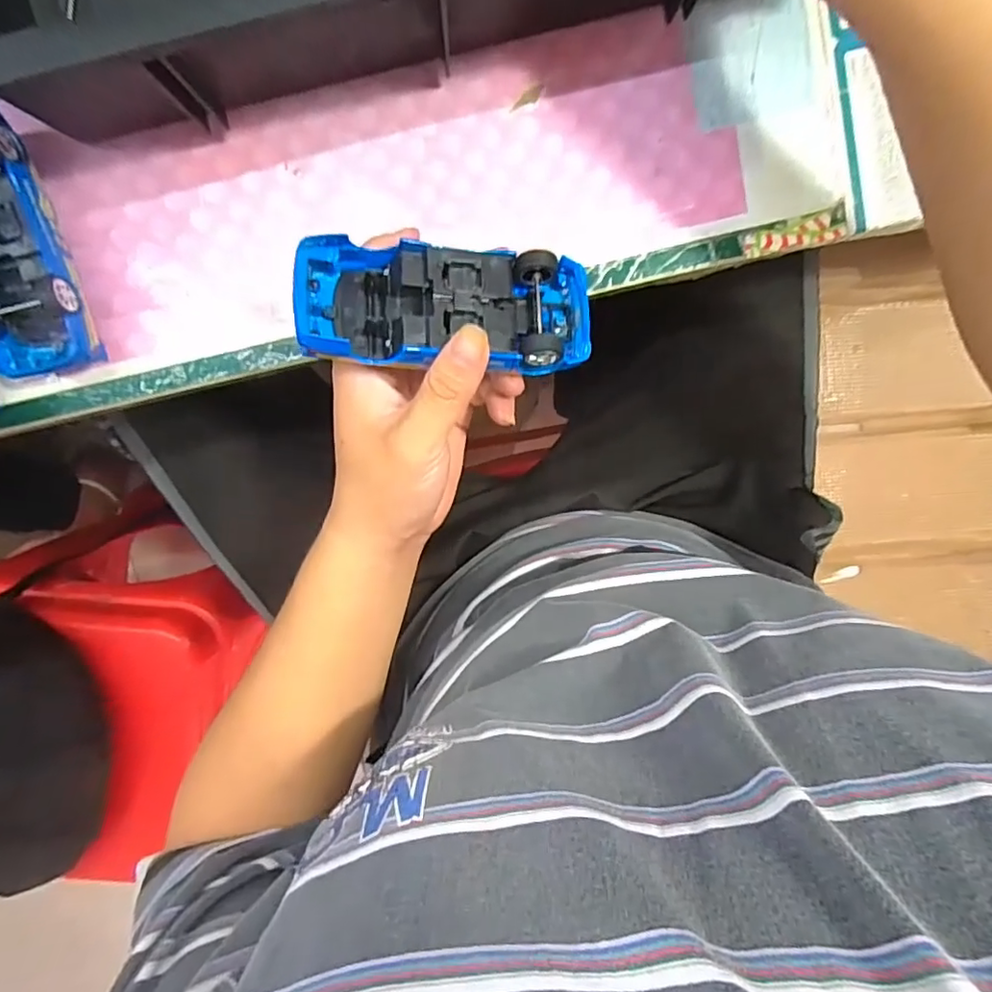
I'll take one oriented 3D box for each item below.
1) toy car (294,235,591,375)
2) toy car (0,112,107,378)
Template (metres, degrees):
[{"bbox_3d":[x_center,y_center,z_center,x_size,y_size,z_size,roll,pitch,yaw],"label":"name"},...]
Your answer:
[{"bbox_3d":[-0.021,-0.086,0.265,0.130,0.030,0.053,0,94,-10],"label":"toy car"},{"bbox_3d":[-0.256,-0.129,0.306,0.060,0.041,0.127,-17,94,-2],"label":"toy car"}]

